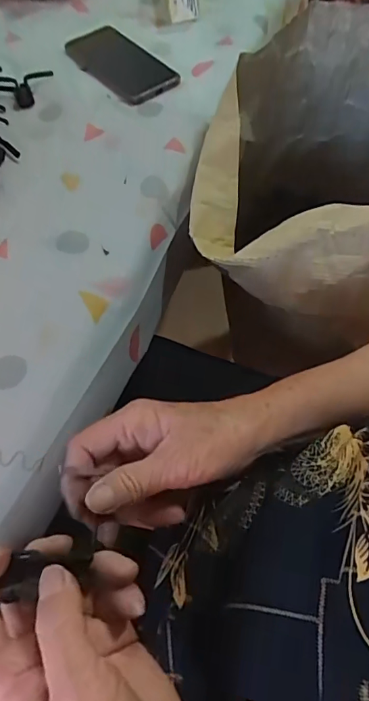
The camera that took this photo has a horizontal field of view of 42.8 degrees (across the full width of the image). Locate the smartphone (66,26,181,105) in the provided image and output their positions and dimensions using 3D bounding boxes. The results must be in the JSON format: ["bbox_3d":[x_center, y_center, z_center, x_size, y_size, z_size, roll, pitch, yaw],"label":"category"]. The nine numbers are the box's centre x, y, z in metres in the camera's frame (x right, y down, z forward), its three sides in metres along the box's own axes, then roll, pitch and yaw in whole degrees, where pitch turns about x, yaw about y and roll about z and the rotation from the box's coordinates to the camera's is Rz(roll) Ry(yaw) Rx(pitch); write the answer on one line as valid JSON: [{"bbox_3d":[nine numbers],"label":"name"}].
[{"bbox_3d":[-0.082,-0.382,0.631,0.087,0.014,0.175,-34,65,-18],"label":"smartphone"}]

